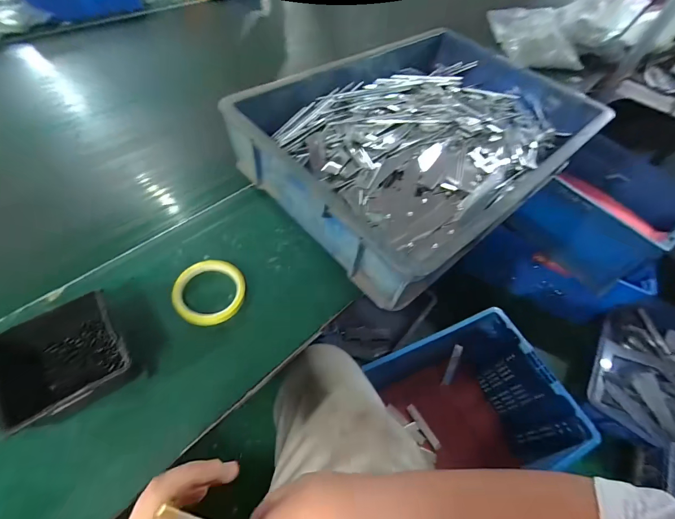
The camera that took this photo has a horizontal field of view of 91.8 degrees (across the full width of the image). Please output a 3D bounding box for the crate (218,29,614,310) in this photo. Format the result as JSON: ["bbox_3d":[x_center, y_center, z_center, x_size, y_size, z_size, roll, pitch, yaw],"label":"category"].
[{"bbox_3d":[0.164,-0.234,0.608,0.606,0.113,0.430,-32,64,-25],"label":"crate"}]

